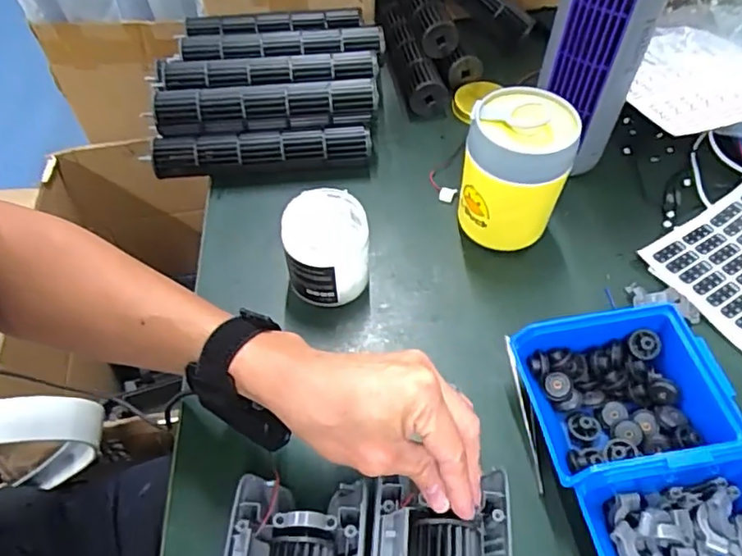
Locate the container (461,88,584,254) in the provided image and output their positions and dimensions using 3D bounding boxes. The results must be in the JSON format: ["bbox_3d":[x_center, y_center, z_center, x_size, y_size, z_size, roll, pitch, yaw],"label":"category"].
[{"bbox_3d":[0.129,-0.089,0.524,0.087,0.139,0.083,0,54,0],"label":"container"}]

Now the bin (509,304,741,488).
[{"bbox_3d":[0.188,0.091,0.428,0.136,0.066,0.116,-8,54,-4],"label":"bin"}]

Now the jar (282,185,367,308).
[{"bbox_3d":[-0.038,-0.022,0.508,0.070,0.087,0.071,-1,53,1],"label":"jar"}]

